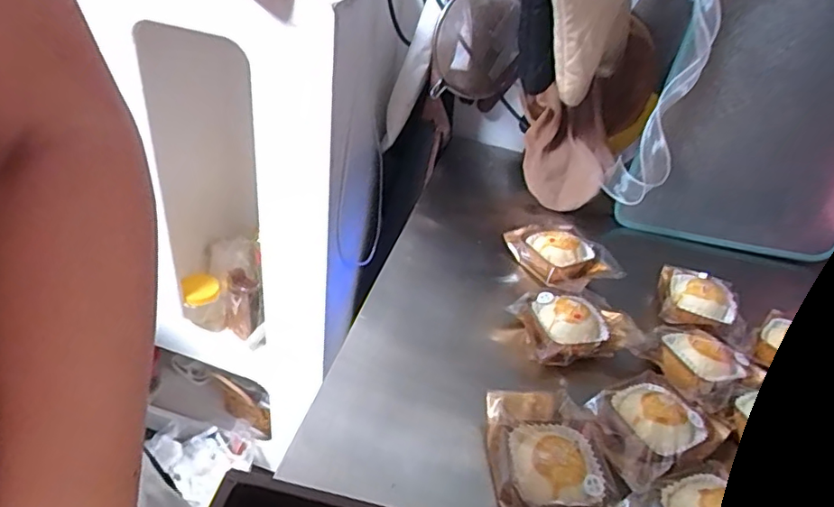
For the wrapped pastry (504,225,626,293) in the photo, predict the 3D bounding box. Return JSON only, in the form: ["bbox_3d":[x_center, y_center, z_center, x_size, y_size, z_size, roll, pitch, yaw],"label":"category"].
[{"bbox_3d":[0.167,-0.002,0.660,0.082,0.039,0.125,-19,46,-32],"label":"wrapped pastry"}]

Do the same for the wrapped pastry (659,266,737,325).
[{"bbox_3d":[0.306,0.047,0.617,0.075,0.034,0.094,19,39,12],"label":"wrapped pastry"}]

